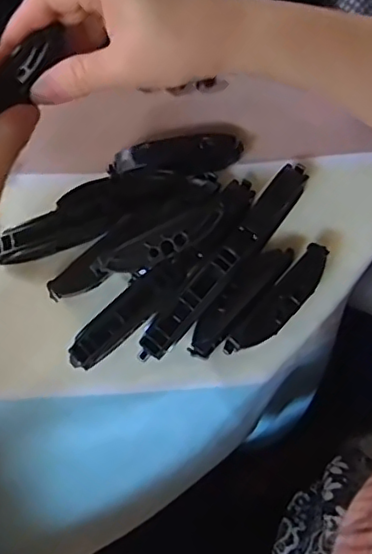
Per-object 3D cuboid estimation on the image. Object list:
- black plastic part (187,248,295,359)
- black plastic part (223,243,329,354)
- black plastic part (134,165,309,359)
[{"bbox_3d":[0.031,0.012,0.344,0.018,0.009,0.081,40,79,12],"label":"black plastic part"},{"bbox_3d":[0.054,0.015,0.345,0.019,0.013,0.079,40,79,12],"label":"black plastic part"},{"bbox_3d":[0.024,-0.011,0.345,0.020,0.015,0.141,38,78,12],"label":"black plastic part"}]

